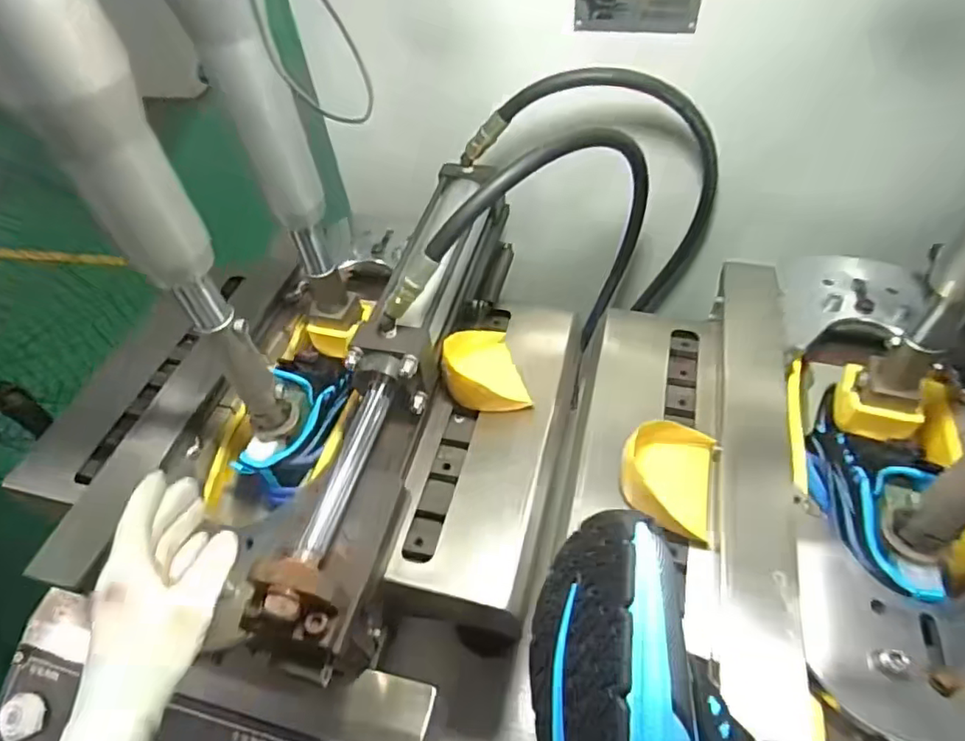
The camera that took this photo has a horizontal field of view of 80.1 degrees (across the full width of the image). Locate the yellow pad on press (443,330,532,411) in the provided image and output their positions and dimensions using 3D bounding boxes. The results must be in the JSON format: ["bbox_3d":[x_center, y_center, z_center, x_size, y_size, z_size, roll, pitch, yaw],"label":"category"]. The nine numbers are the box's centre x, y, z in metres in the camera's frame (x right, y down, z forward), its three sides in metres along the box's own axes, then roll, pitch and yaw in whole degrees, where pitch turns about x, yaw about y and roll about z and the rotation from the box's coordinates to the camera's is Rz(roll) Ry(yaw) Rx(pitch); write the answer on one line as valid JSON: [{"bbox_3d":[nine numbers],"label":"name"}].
[{"bbox_3d":[0.000,-0.006,0.607,0.083,0.046,0.112,-14,51,-7],"label":"yellow pad on press"}]

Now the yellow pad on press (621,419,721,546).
[{"bbox_3d":[0.164,0.097,0.514,0.079,0.054,0.094,11,53,13],"label":"yellow pad on press"}]

